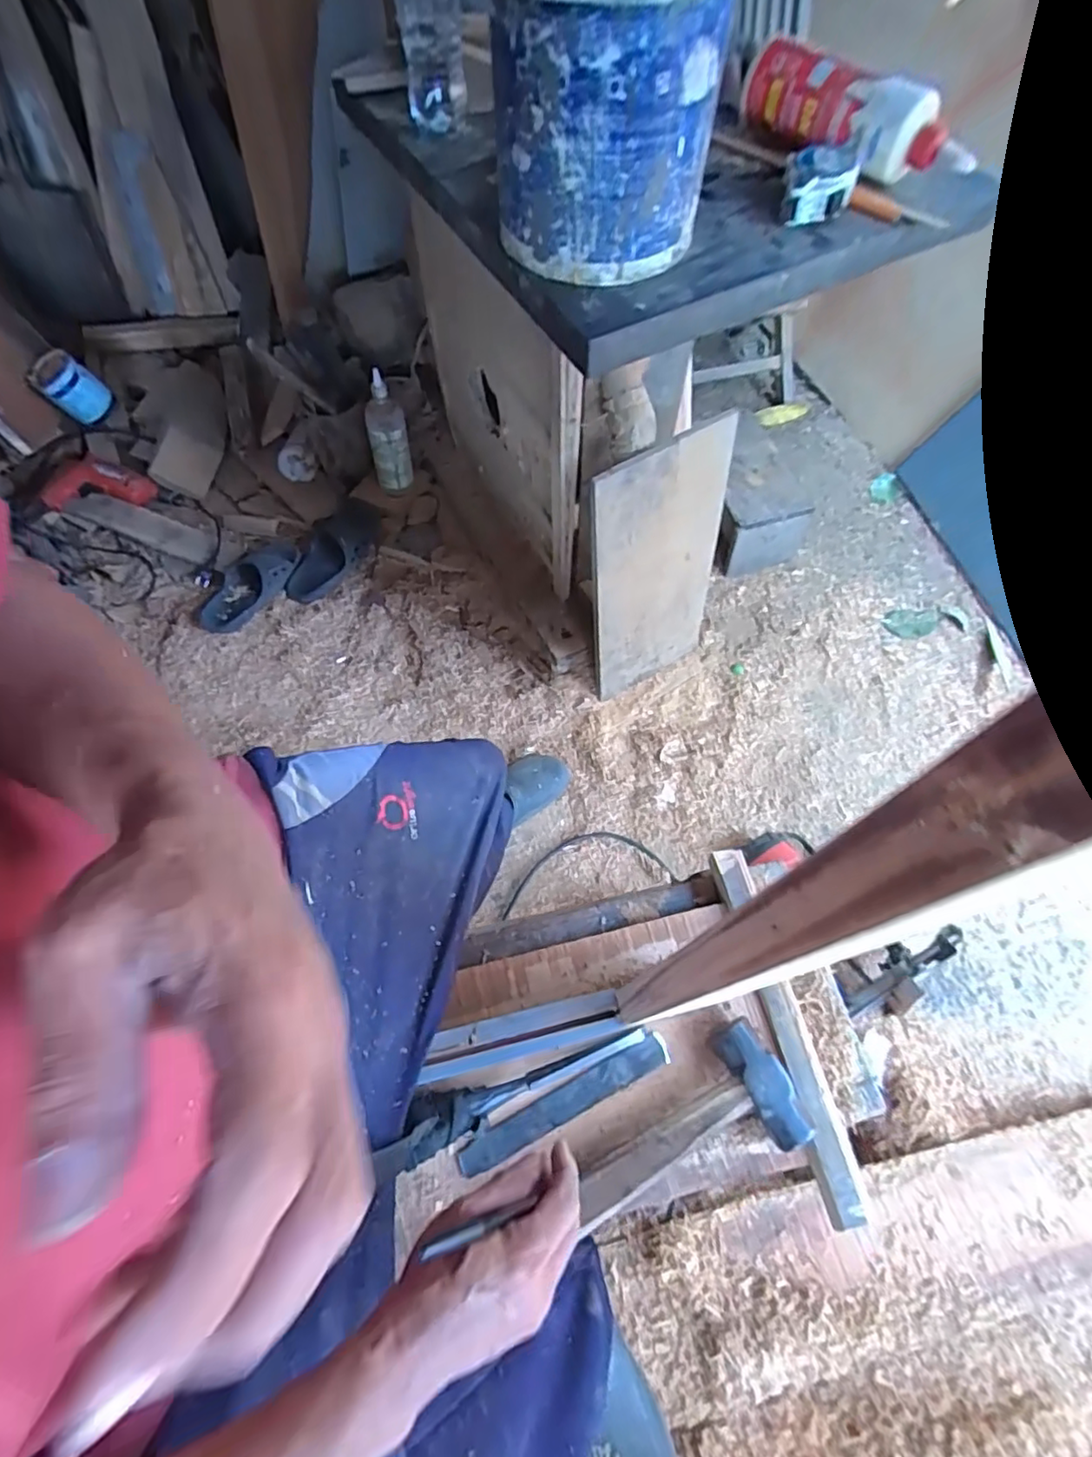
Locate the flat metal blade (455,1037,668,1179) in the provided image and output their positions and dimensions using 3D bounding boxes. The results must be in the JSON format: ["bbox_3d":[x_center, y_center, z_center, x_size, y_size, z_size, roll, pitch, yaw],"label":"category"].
[{"bbox_3d":[0.020,0.341,0.557,0.207,0.007,0.027,-21,70,-17],"label":"flat metal blade"}]

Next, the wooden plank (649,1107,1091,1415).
[{"bbox_3d":[0.638,0.689,0.861,1.009,0.043,0.195,-4,47,-12],"label":"wooden plank"}]

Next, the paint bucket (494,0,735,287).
[{"bbox_3d":[0.044,-0.473,0.459,0.158,0.177,0.159,2,64,-3],"label":"paint bucket"}]

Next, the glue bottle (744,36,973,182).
[{"bbox_3d":[0.284,-0.565,0.561,0.231,0.059,0.047,39,68,15],"label":"glue bottle"}]

